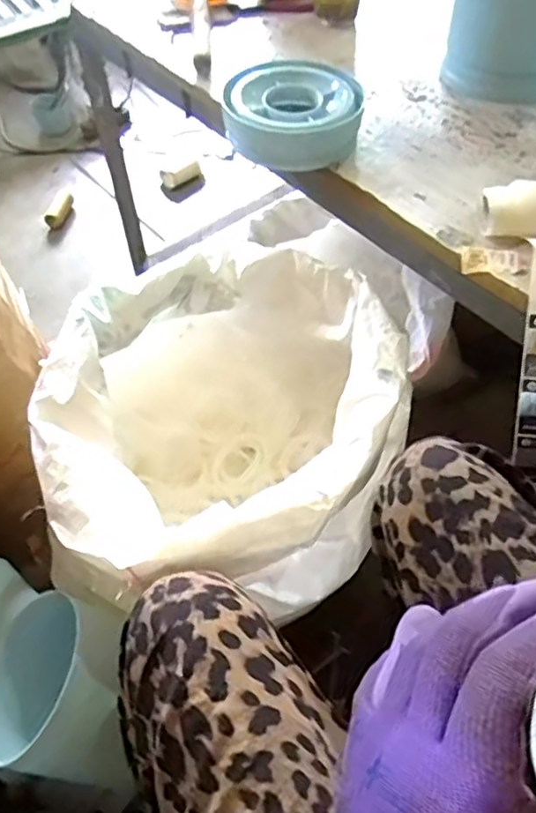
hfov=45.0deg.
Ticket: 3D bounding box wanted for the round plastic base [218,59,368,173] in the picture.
[{"bbox_3d":[0.028,-0.324,0.712,0.146,0.068,0.117,4,54,5],"label":"round plastic base"}]

